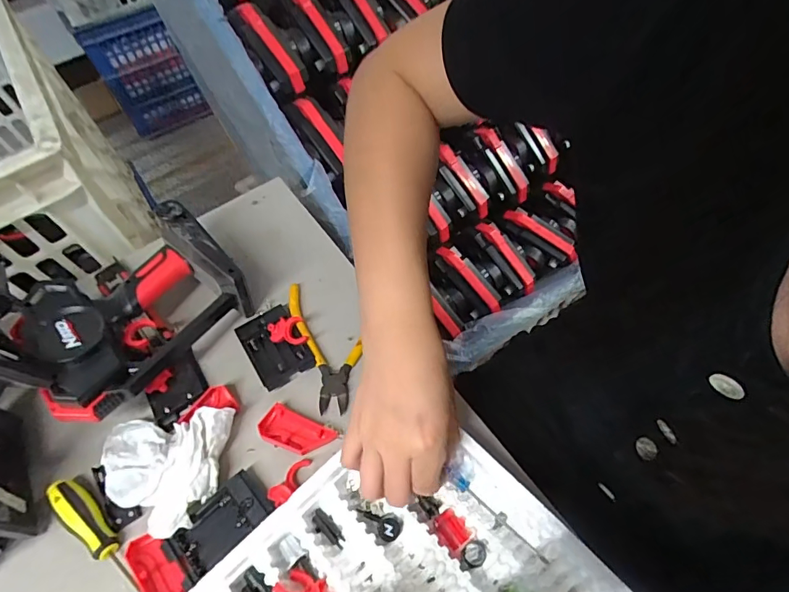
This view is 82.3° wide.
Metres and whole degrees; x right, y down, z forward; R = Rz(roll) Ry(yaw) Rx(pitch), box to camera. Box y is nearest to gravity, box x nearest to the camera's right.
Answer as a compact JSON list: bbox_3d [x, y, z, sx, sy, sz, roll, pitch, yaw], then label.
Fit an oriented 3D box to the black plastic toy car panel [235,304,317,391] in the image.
[{"bbox_3d":[-0.120,0.047,0.454,0.056,0.014,0.085,-29,59,-12],"label":"black plastic toy car panel"}]

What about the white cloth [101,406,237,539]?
[{"bbox_3d":[-0.198,0.147,0.381,0.108,0.030,0.094,-5,57,2],"label":"white cloth"}]

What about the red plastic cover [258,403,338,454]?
[{"bbox_3d":[-0.089,0.123,0.406,0.065,0.008,0.033,20,61,18],"label":"red plastic cover"}]

